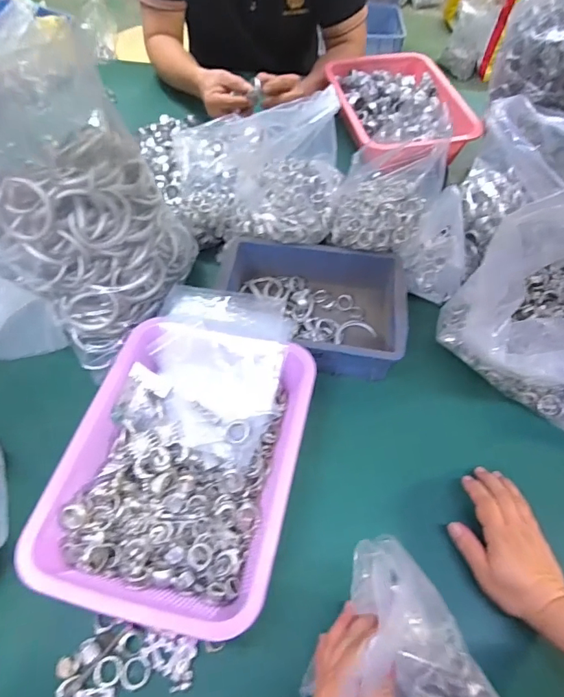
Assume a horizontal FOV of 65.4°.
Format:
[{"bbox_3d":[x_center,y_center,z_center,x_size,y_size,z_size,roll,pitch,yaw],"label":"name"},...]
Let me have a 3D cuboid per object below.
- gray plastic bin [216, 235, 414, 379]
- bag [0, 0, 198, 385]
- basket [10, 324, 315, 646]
[{"bbox_3d":[0.039,-0.060,0.615,0.254,0.082,0.182,11,58,5],"label":"gray plastic bin"},{"bbox_3d":[-0.236,-0.164,0.521,0.180,0.262,0.209,30,61,16],"label":"bag"},{"bbox_3d":[-0.098,0.120,0.474,0.222,0.076,0.295,12,58,5],"label":"basket"}]

